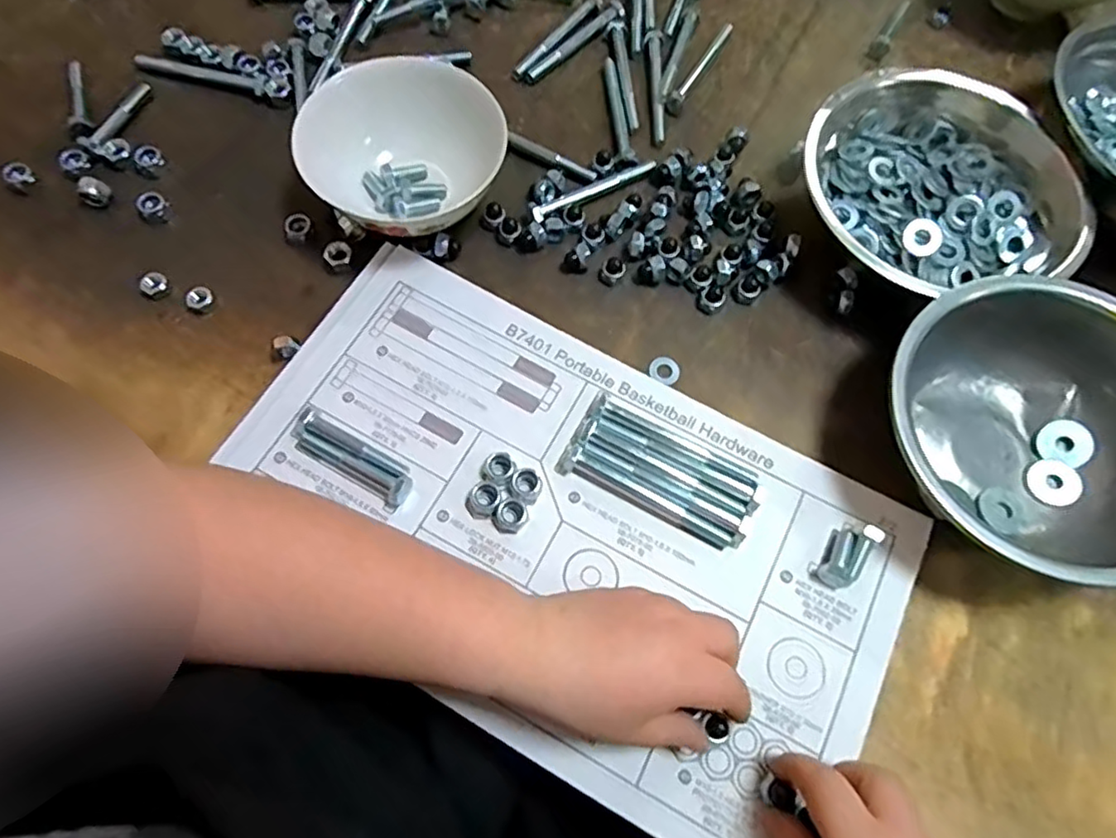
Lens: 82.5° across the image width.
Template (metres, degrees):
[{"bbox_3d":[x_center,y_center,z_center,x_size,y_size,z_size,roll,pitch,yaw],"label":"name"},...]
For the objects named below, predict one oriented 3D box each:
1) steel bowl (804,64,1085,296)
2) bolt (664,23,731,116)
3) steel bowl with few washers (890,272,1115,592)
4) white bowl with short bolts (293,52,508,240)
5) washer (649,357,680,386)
[{"bbox_3d":[0.256,-0.160,0.438,0.160,0.063,0.154,1,68,-1],"label":"steel bowl"},{"bbox_3d":[0.116,-0.282,0.506,0.011,0.012,0.114,30,70,10],"label":"bolt"},{"bbox_3d":[0.267,0.011,0.366,0.160,0.079,0.170,1,68,-1],"label":"steel bowl with few washers"},{"bbox_3d":[-0.100,-0.170,0.425,0.134,0.065,0.114,-11,69,-6],"label":"white bowl with short bolts"},{"bbox_3d":[0.070,-0.032,0.413,0.020,0.004,0.019,1,68,-1],"label":"washer"}]

